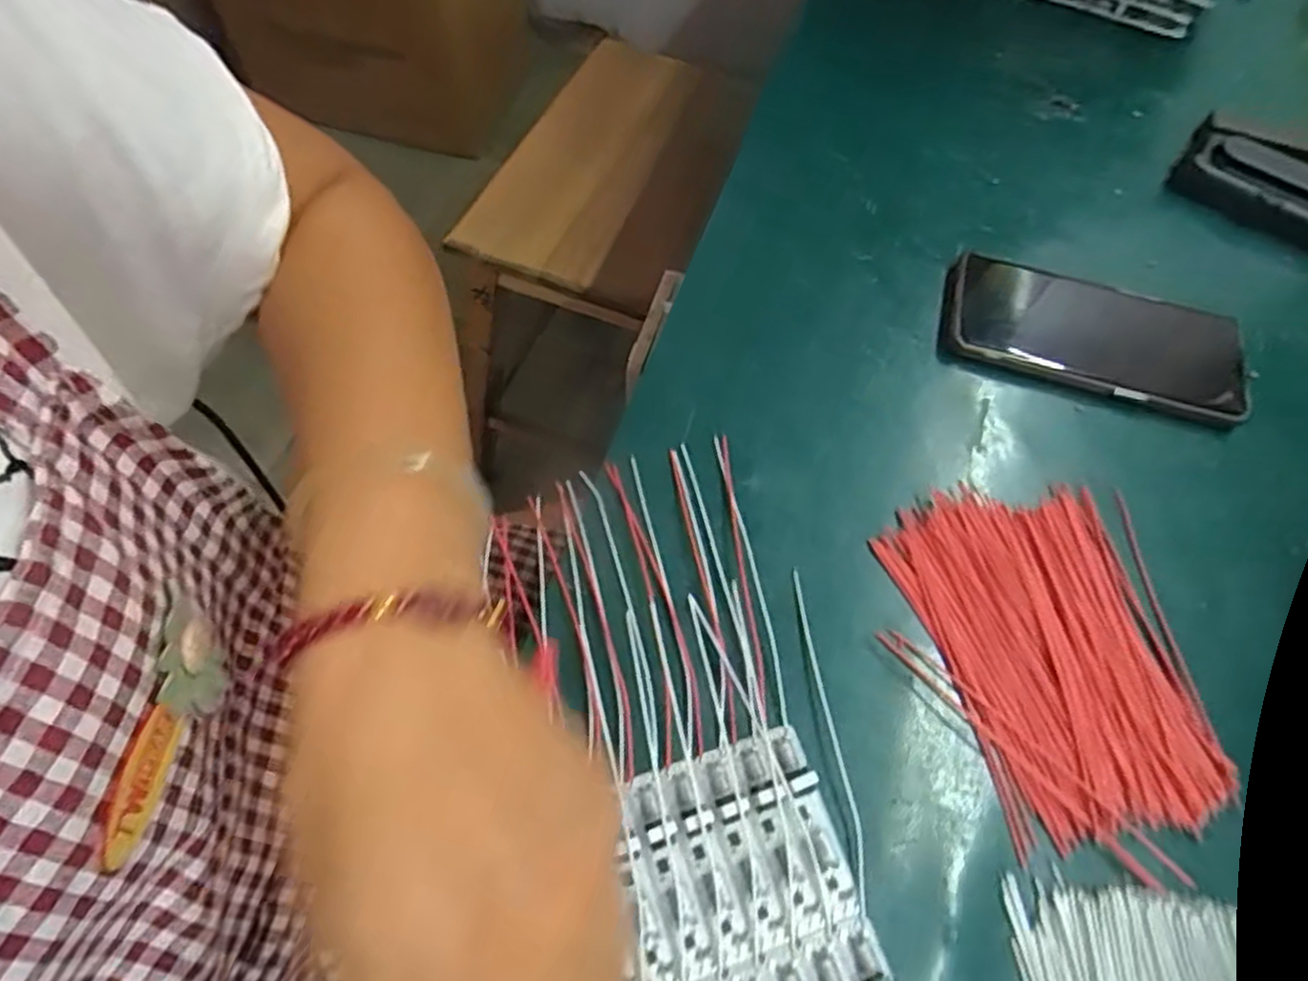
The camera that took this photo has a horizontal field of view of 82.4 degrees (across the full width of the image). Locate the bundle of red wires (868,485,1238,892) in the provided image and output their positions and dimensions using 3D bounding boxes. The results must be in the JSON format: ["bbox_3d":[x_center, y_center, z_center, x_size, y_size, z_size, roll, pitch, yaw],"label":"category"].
[{"bbox_3d":[0.177,0.075,0.336,0.131,0.008,0.163,1,63,-3],"label":"bundle of red wires"}]

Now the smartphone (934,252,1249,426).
[{"bbox_3d":[0.247,-0.089,0.423,0.162,0.013,0.078,15,63,4],"label":"smartphone"}]

